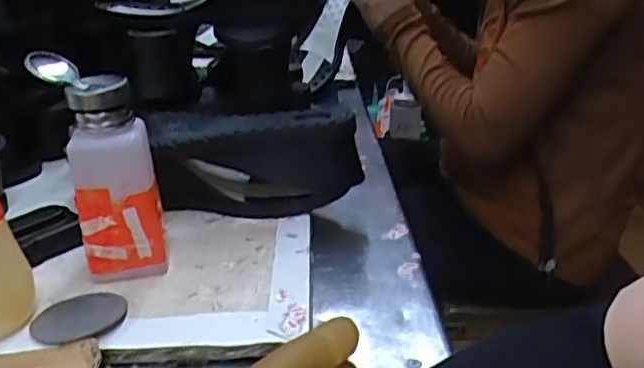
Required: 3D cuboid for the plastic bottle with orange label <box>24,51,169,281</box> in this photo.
[{"bbox_3d":[-0.148,-0.007,0.438,0.061,0.158,0.049,-16,23,-14],"label":"plastic bottle with orange label"}]

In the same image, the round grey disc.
[{"bbox_3d":[-0.154,0.085,0.400,0.057,0.008,0.051,-6,23,-14],"label":"round grey disc"}]

